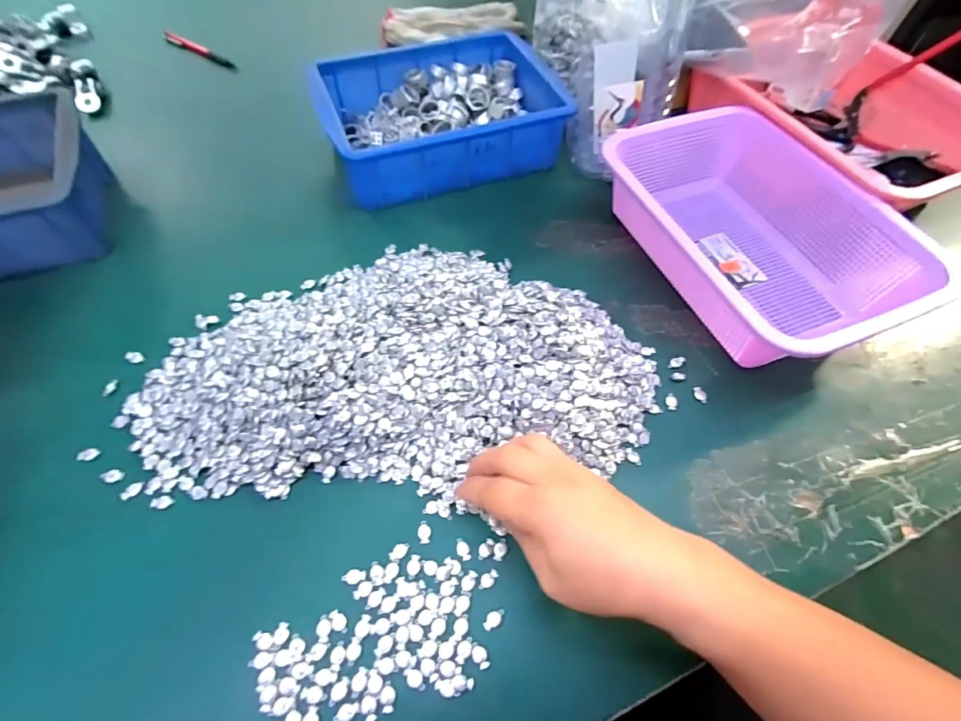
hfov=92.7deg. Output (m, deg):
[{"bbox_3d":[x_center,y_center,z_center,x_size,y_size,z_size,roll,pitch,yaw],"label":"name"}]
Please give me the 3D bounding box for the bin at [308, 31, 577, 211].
[{"bbox_3d":[-0.046,-0.267,0.500,0.238,0.062,0.174,-18,62,-12],"label":"bin"}]

